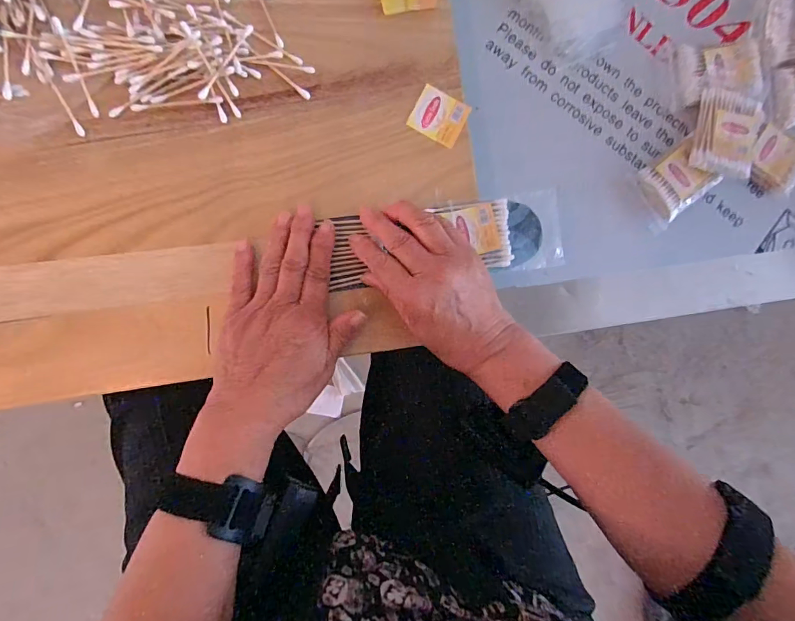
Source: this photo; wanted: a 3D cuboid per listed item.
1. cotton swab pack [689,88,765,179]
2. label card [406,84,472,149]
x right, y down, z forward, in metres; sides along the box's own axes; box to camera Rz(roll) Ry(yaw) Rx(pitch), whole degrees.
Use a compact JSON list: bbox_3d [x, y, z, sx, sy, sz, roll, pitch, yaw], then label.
[{"bbox_3d":[0.318,-0.169,0.399,0.062,0.014,0.076,12,90,-4],"label":"cotton swab pack"},{"bbox_3d":[0.035,-0.162,0.350,0.042,0.004,0.039,27,89,-4],"label":"label card"}]

